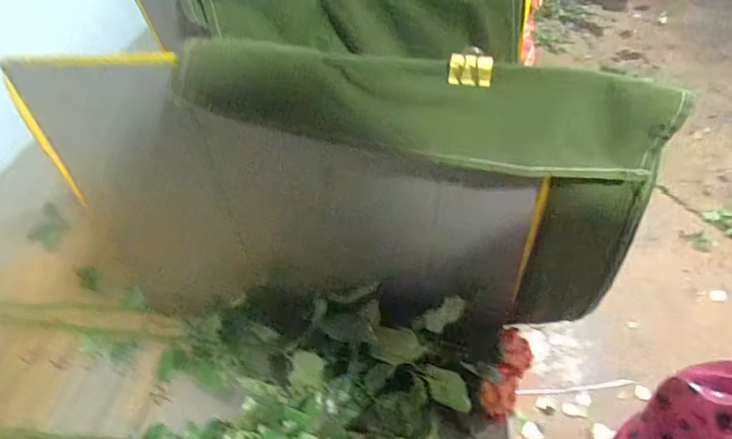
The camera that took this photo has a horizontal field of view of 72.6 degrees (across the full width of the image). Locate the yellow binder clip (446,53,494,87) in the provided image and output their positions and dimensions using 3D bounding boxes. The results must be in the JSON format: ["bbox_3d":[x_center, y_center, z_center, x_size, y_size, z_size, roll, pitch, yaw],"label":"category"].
[{"bbox_3d":[0.081,-0.117,0.391,0.035,0.030,0.013,9,44,14],"label":"yellow binder clip"}]

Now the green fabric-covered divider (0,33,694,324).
[{"bbox_3d":[-0.036,-0.006,0.526,0.600,0.346,0.057,5,43,10],"label":"green fabric-covered divider"}]

